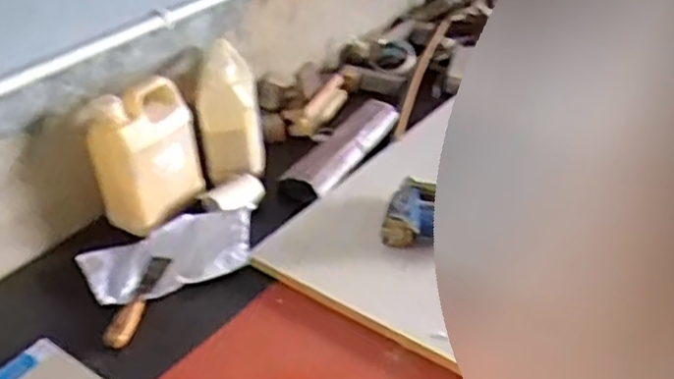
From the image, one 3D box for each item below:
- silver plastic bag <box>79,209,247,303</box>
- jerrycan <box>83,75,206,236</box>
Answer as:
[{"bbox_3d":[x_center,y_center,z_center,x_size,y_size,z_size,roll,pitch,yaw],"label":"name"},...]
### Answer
[{"bbox_3d":[-0.239,0.084,1.024,0.243,0.054,0.142,-19,37,-21],"label":"silver plastic bag"},{"bbox_3d":[-0.294,-0.066,1.086,0.099,0.189,0.152,10,36,19],"label":"jerrycan"}]

